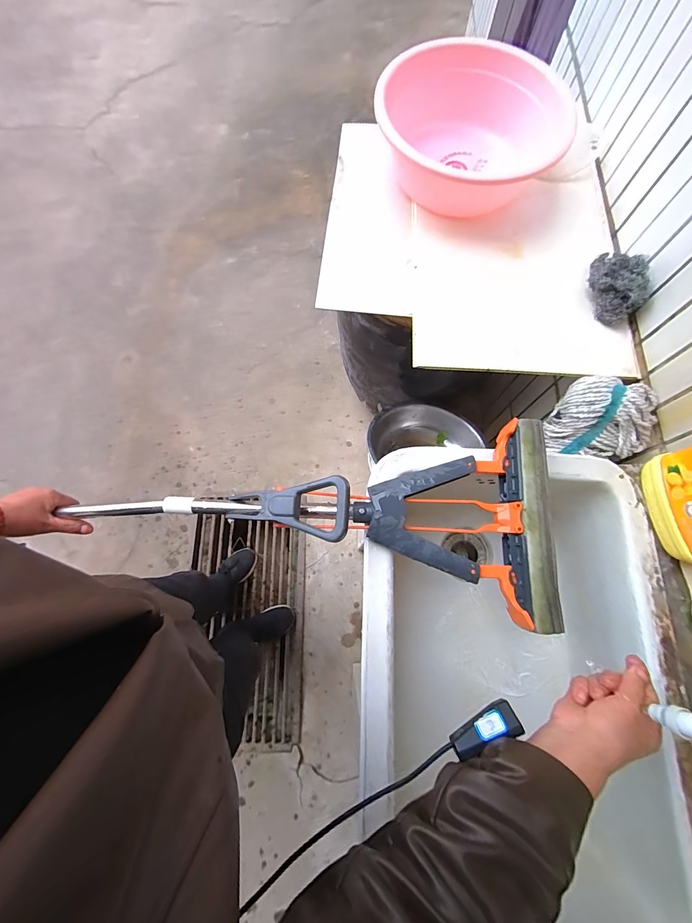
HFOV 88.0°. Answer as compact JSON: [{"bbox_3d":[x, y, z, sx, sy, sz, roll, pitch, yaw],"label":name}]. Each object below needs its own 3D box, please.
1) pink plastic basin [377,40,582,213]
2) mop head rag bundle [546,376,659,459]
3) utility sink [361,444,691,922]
[{"bbox_3d":[0.235,-0.669,0.717,0.339,0.125,0.296,-43,77,-13],"label":"pink plastic basin"},{"bbox_3d":[0.451,-0.078,0.635,0.154,0.100,0.130,11,72,3],"label":"mop head rag bundle"},{"bbox_3d":[0.224,0.311,0.549,0.395,0.229,0.593,2,72,0],"label":"utility sink"}]

